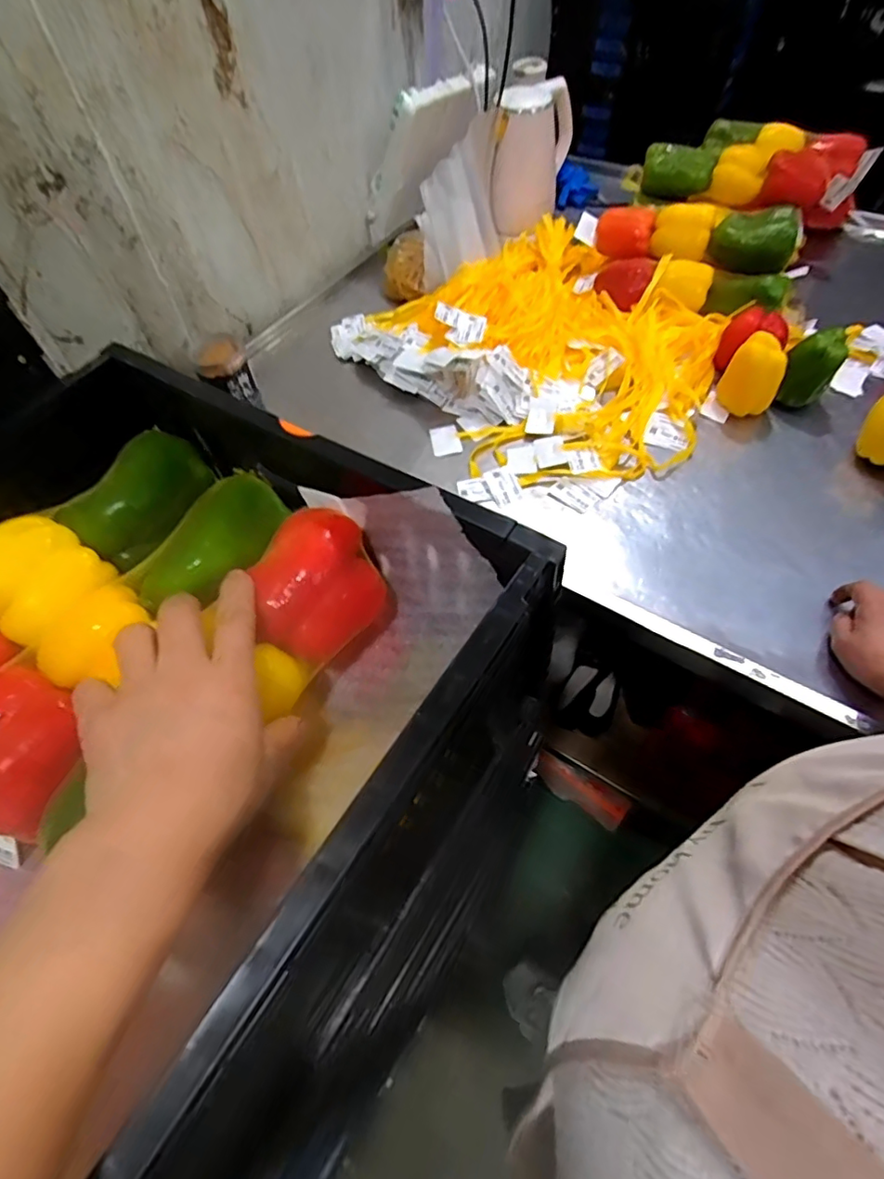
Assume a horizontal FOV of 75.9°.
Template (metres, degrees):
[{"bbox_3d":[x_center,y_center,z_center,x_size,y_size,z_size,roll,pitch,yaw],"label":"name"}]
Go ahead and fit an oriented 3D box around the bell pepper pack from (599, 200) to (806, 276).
[{"bbox_3d":[0.414,-0.594,0.937,0.311,0.095,0.102,16,59,15],"label":"bell pepper pack"}]

